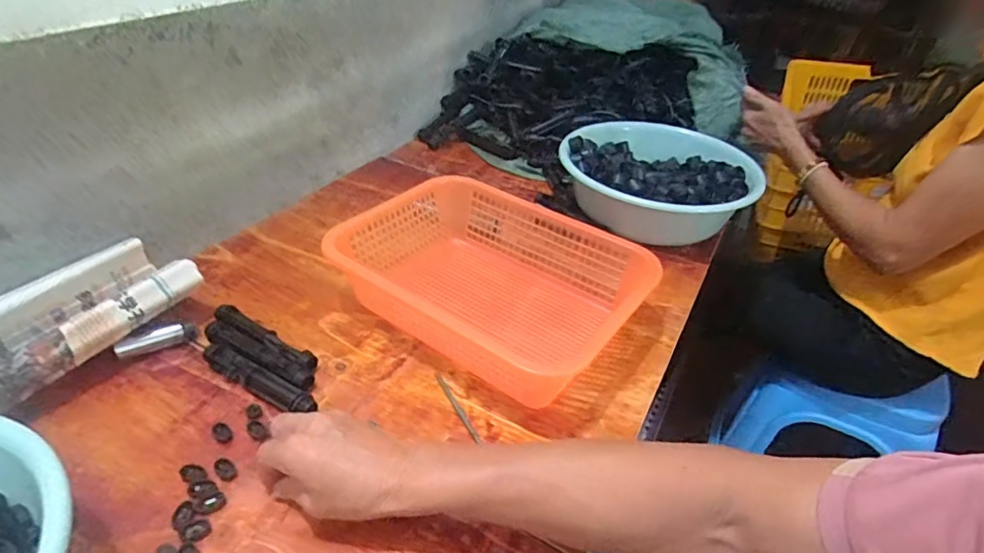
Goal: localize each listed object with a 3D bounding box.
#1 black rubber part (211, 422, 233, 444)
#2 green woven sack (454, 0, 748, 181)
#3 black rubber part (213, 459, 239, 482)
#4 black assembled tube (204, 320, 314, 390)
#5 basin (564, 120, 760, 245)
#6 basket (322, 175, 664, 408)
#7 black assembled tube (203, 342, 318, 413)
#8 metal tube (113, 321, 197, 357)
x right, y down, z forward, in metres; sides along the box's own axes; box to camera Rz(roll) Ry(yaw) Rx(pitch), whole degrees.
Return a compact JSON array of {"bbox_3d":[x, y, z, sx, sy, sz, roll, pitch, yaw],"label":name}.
[{"bbox_3d":[-0.252,0.145,0.499,0.015,0.005,0.025,-24,46,-33],"label":"black rubber part"},{"bbox_3d":[0.246,-0.409,1.123,0.521,0.219,0.630,29,43,28],"label":"green woven sack"},{"bbox_3d":[-0.235,0.169,0.471,0.023,0.007,0.015,33,45,32],"label":"black rubber part"},{"bbox_3d":[-0.253,0.086,0.574,0.152,0.019,0.026,23,41,23],"label":"black assembled tube"},{"bbox_3d":[0.255,-0.147,0.840,0.276,0.087,0.281,3,37,-2],"label":"basin"},{"bbox_3d":[-0.005,0.006,0.638,0.326,0.097,0.240,26,42,26],"label":"basket"},{"bbox_3d":[-0.237,0.106,0.544,0.151,0.020,0.023,21,40,20],"label":"black assembled tube"},{"bbox_3d":[-0.365,0.068,0.584,0.074,0.025,0.024,-15,41,-24],"label":"metal tube"}]

